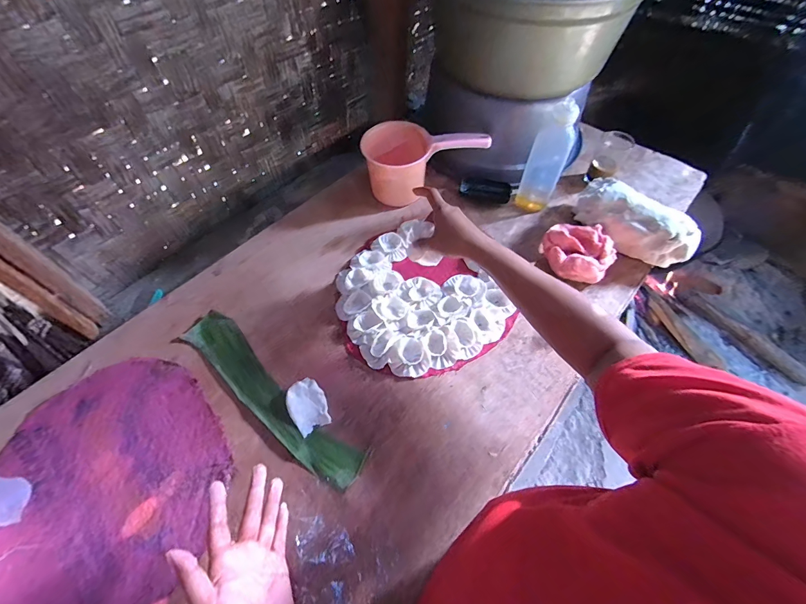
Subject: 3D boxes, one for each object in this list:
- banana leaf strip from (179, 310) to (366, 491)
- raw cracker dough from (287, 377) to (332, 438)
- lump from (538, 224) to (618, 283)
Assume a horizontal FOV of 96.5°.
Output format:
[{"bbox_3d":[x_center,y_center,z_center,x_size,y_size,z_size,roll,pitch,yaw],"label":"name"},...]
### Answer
[{"bbox_3d":[-0.210,0.137,0.560,0.371,0.005,0.070,36,63,19],"label":"banana leaf strip"},{"bbox_3d":[-0.143,0.155,0.542,0.053,0.016,0.075,-23,61,-16],"label":"raw cracker dough"},{"bbox_3d":[0.315,-0.086,0.661,0.096,0.076,0.109,-11,58,-7],"label":"lump"}]

